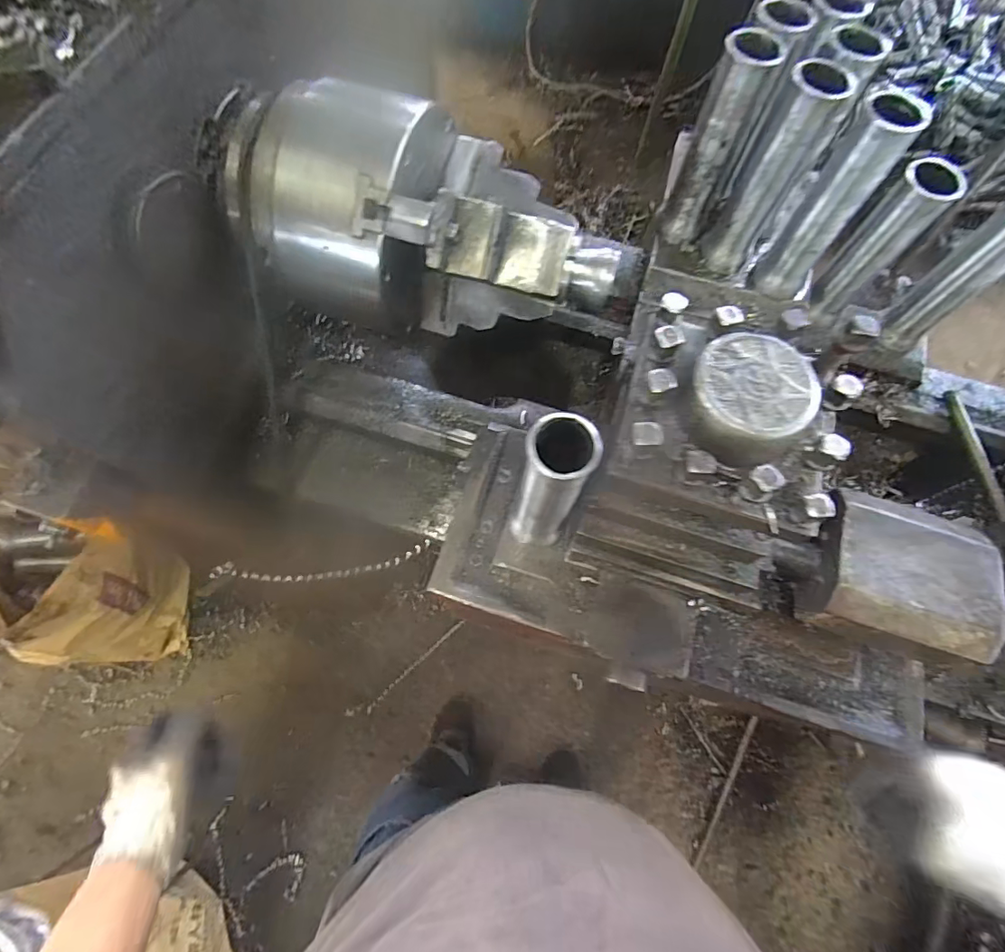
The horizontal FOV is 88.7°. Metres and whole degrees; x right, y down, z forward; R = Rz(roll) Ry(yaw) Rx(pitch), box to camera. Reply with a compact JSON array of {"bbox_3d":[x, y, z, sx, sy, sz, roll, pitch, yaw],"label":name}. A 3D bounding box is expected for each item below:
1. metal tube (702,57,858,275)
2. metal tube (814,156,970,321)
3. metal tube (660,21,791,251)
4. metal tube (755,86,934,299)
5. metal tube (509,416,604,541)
[{"bbox_3d":[0.266,-0.298,0.517,0.059,0.193,0.061,30,71,9],"label":"metal tube"},{"bbox_3d":[0.396,-0.245,0.549,0.054,0.175,0.043,35,72,11],"label":"metal tube"},{"bbox_3d":[0.215,-0.337,0.529,0.052,0.183,0.058,21,70,6],"label":"metal tube"},{"bbox_3d":[0.320,-0.265,0.510,0.051,0.193,0.054,9,69,1],"label":"metal tube"},{"bbox_3d":[0.040,0.010,0.443,0.053,0.210,0.059,11,69,2],"label":"metal tube"}]

